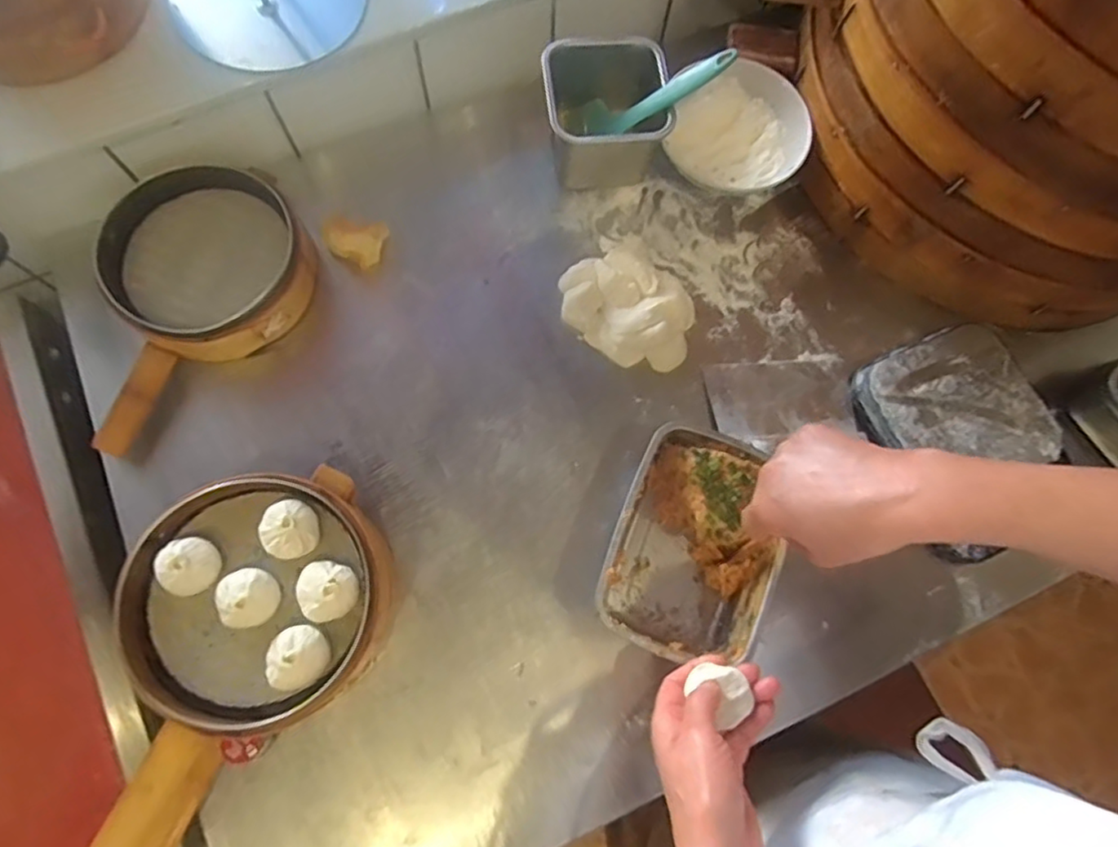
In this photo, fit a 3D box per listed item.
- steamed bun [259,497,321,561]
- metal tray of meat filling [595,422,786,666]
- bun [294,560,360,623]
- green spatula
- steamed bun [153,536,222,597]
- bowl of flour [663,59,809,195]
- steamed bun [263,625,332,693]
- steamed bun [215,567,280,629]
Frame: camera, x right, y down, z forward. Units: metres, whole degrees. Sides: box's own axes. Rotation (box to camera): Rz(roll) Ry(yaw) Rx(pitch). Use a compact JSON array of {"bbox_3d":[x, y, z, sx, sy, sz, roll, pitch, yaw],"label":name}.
[{"bbox_3d":[-0.211,0.083,0.498,0.044,0.026,0.044,1,75,-3],"label":"steamed bun"},{"bbox_3d":[0.112,0.106,0.549,0.127,0.077,0.176,22,77,5],"label":"metal tray of meat filling"},{"bbox_3d":[-0.175,0.129,0.489,0.046,0.030,0.043,2,75,-3],"label":"bun"},{"bbox_3d":[0.094,-0.320,0.620,0.028,0.177,0.031,28,72,-40],"label":"green spatula"},{"bbox_3d":[-0.278,0.108,0.481,0.043,0.026,0.041,-11,76,-6],"label":"steamed bun"},{"bbox_3d":[0.195,-0.314,0.689,0.134,0.058,0.134,0,76,-1],"label":"bowl of flour"},{"bbox_3d":[-0.194,0.174,0.476,0.043,0.034,0.041,1,75,-3],"label":"steamed bun"},{"bbox_3d":[-0.234,0.132,0.483,0.040,0.029,0.042,-6,75,-5],"label":"steamed bun"}]

